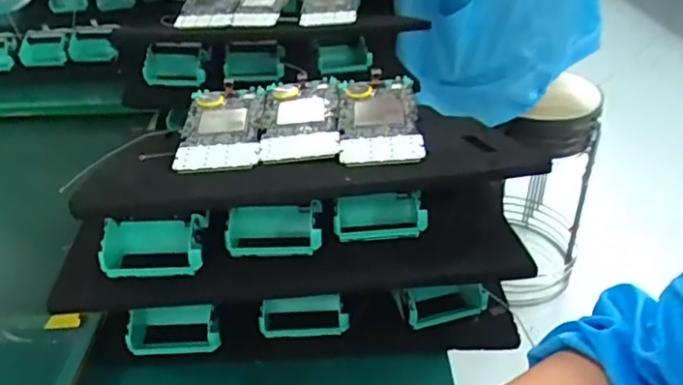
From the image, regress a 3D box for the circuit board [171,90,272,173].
[{"bbox_3d":[-0.100,-0.056,0.480,0.071,0.006,0.133,-2,35,-1],"label":"circuit board"}]

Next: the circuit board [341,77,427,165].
[{"bbox_3d":[0.033,-0.064,0.478,0.065,0.010,0.127,0,35,2],"label":"circuit board"}]

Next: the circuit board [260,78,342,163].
[{"bbox_3d":[-0.033,-0.067,0.487,0.063,0.007,0.128,-1,35,0],"label":"circuit board"}]

